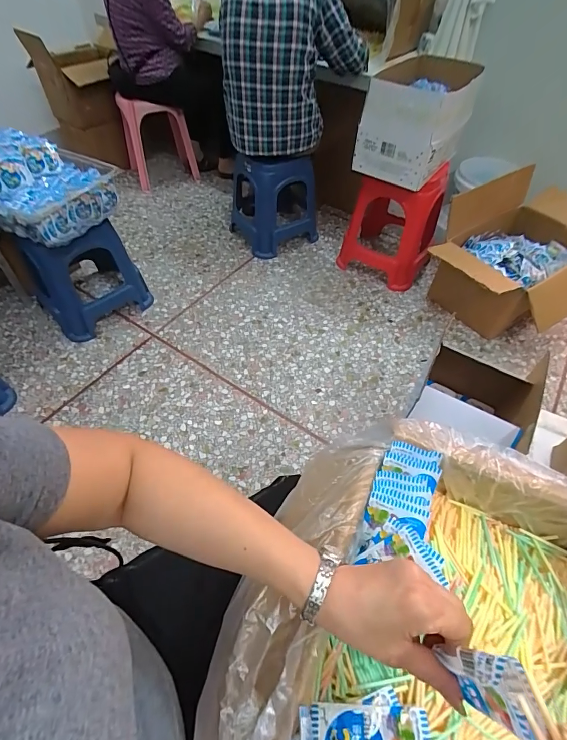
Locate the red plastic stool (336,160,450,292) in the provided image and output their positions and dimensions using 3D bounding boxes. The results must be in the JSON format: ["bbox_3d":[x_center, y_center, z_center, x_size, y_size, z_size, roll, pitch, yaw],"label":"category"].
[{"bbox_3d":[0.498,-0.673,1.636,0.388,0.452,0.388,34,59,22],"label":"red plastic stool"}]

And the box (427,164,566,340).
[{"bbox_3d":[0.920,-0.414,1.469,0.648,0.429,0.515,-30,59,-22],"label":"box"}]

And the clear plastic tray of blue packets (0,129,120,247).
[{"bbox_3d":[-0.799,-0.596,1.194,0.431,0.178,0.336,23,55,16],"label":"clear plastic tray of blue packets"}]

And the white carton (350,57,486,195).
[{"bbox_3d":[0.486,-0.905,1.332,0.311,0.270,0.452,24,55,16],"label":"white carton"}]

